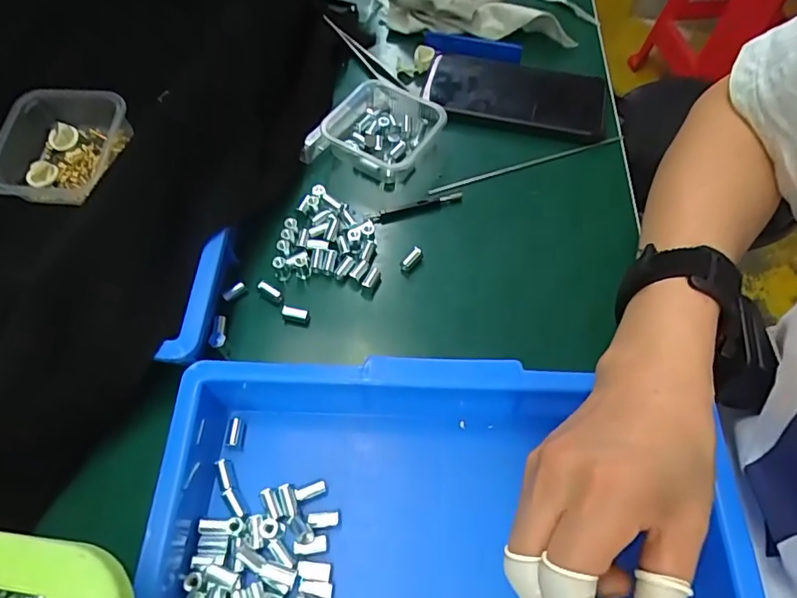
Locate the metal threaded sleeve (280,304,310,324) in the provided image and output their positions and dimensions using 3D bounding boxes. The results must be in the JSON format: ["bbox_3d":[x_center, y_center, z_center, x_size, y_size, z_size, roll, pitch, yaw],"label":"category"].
[{"bbox_3d":[-0.070,0.010,0.350,0.019,0.007,0.008,7,59,4],"label":"metal threaded sleeve"}]

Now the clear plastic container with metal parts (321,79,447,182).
[{"bbox_3d":[-0.009,-0.142,0.427,0.086,0.031,0.097,22,61,12],"label":"clear plastic container with metal parts"}]

